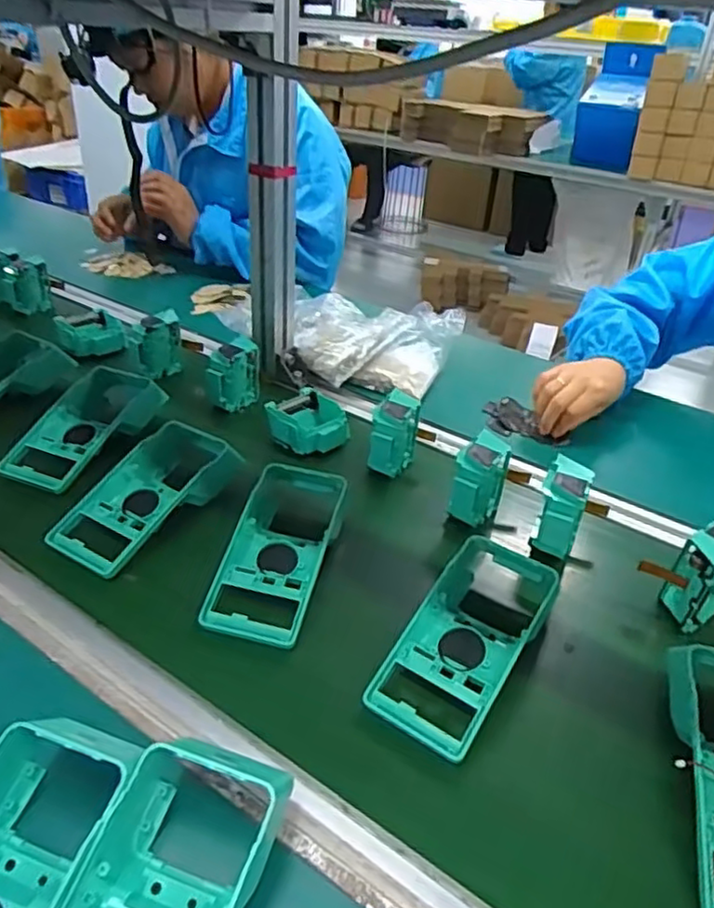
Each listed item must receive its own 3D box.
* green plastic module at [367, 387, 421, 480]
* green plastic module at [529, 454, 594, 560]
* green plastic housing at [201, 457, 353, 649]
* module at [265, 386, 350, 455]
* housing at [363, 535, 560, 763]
[{"bbox_3d":[0.042,-0.024,0.712,0.043,0.070,0.080,10,34,9],"label":"green plastic module"},{"bbox_3d":[0.194,0.058,0.624,0.043,0.081,0.076,18,36,19],"label":"green plastic module"},{"bbox_3d":[-0.061,0.074,0.576,0.091,0.048,0.200,11,34,10],"label":"green plastic housing"},{"bbox_3d":[-0.056,-0.038,0.753,0.080,0.035,0.079,27,40,30],"label":"module"},{"bbox_3d":[0.088,0.136,0.497,0.085,0.052,0.183,23,38,26],"label":"housing"}]

